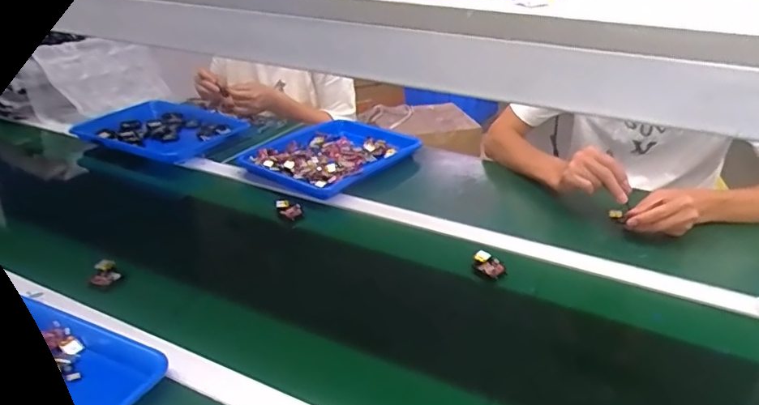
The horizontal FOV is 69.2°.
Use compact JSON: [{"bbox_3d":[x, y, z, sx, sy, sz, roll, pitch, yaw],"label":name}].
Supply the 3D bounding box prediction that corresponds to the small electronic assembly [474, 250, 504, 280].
[{"bbox_3d":[0.161,0.091,0.818,0.029,0.015,0.048,-15,33,-25],"label":"small electronic assembly"}]

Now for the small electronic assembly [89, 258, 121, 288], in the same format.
[{"bbox_3d":[-0.395,0.101,0.790,0.038,0.016,0.050,-16,32,-24],"label":"small electronic assembly"}]

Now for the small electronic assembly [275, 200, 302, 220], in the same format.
[{"bbox_3d":[-0.163,0.010,0.985,0.037,0.017,0.054,-14,31,-21],"label":"small electronic assembly"}]

